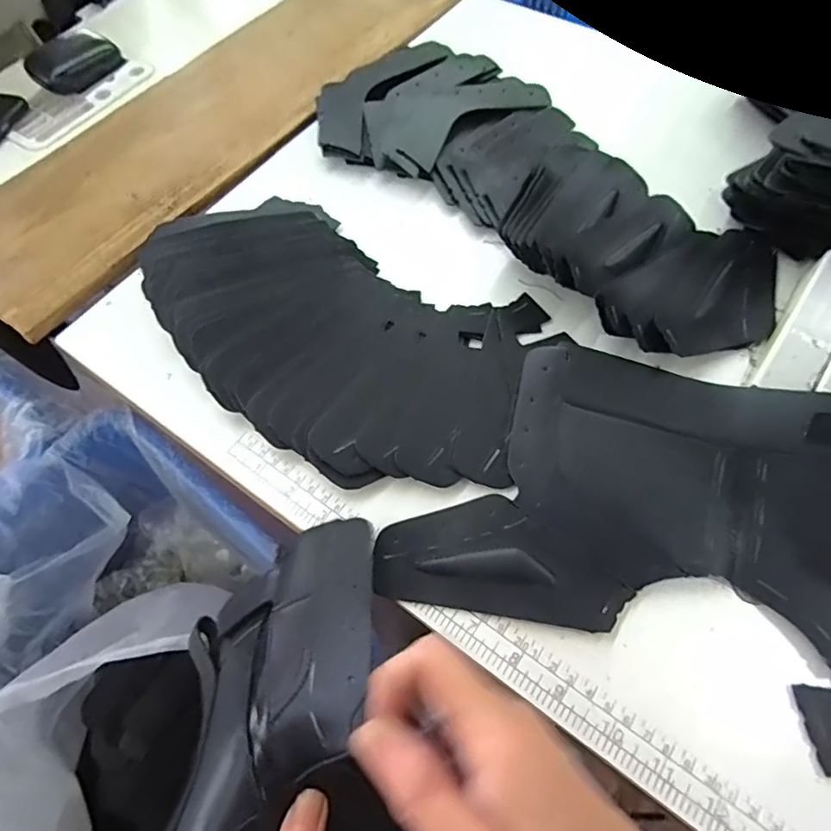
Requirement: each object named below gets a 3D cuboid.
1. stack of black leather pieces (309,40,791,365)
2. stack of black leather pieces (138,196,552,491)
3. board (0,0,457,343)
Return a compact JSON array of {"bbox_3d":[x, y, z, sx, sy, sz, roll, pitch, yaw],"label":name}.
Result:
[{"bbox_3d":[0.088,-0.182,0.413,0.178,0.034,0.391,-37,67,-15],"label":"stack of black leather pieces"},{"bbox_3d":[-0.058,-0.062,0.360,0.279,0.033,0.171,26,67,15],"label":"stack of black leather pieces"},{"bbox_3d":[-0.172,-0.285,0.487,0.158,0.021,0.520,30,68,17],"label":"board"}]

